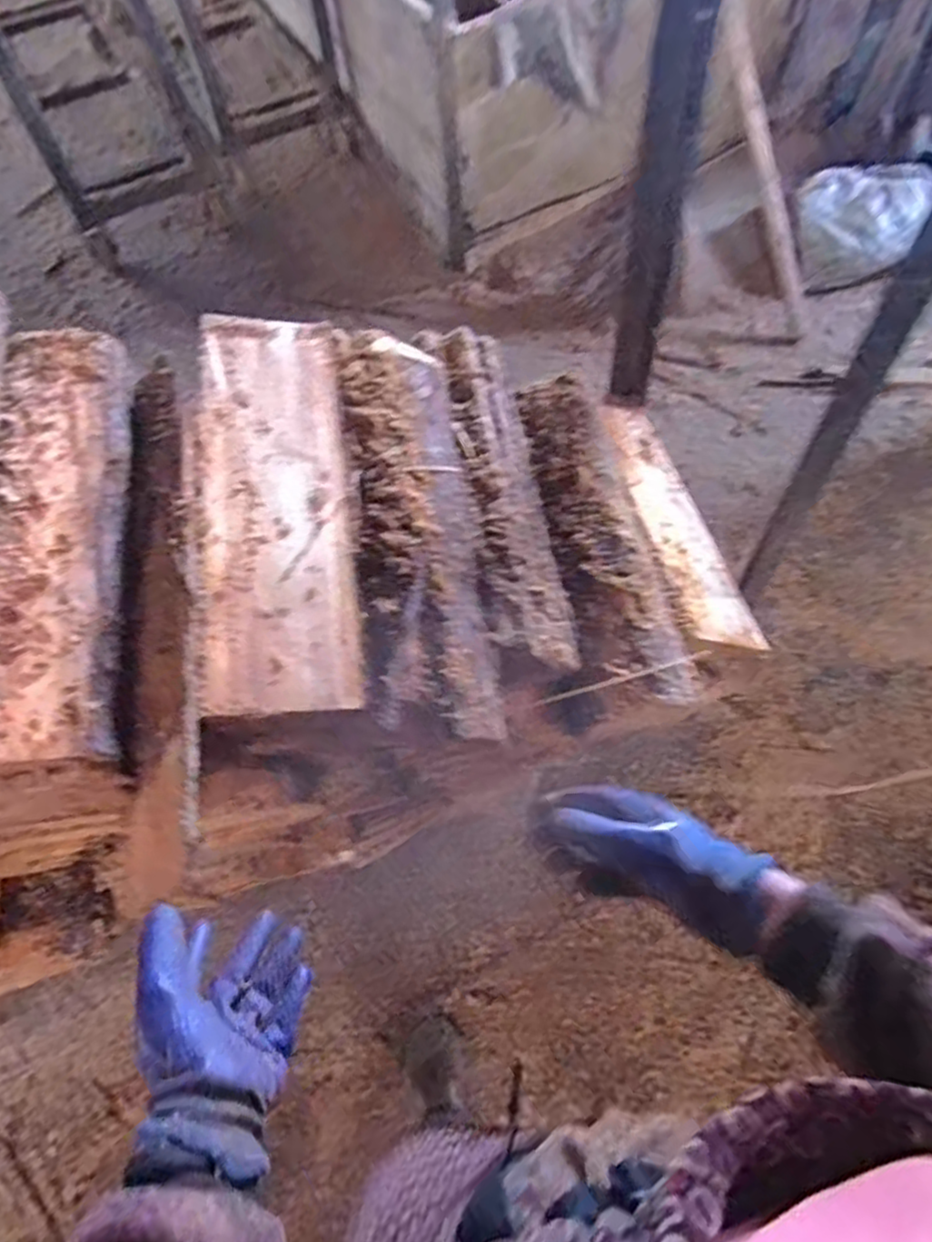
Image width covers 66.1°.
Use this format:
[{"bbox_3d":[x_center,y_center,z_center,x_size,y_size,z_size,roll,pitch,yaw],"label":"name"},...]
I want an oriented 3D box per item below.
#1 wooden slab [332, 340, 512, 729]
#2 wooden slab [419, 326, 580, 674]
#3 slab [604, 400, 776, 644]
[{"bbox_3d":[-0.050,-0.119,0.768,0.144,0.027,0.491,4,62,-26],"label":"wooden slab"},{"bbox_3d":[0.041,-0.171,0.866,0.110,0.033,0.503,2,61,-24],"label":"wooden slab"},{"bbox_3d":[0.298,-0.154,1.055,0.154,0.023,0.444,-1,60,-29],"label":"slab"}]

